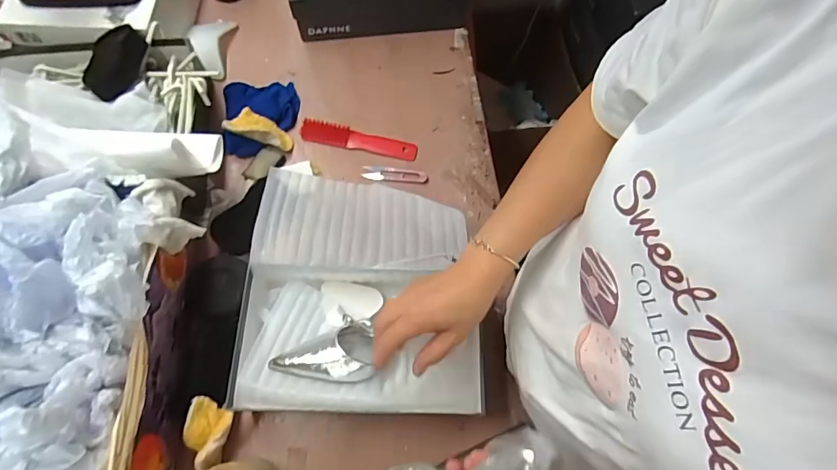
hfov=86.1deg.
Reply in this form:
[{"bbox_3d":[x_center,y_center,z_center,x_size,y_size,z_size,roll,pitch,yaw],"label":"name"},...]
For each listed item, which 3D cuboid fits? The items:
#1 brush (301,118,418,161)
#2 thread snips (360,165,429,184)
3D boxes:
[{"bbox_3d":[-0.096,-0.156,0.724,0.185,0.014,0.037,10,69,1],"label":"brush"},{"bbox_3d":[-0.037,-0.097,0.718,0.102,0.006,0.024,5,69,-1],"label":"thread snips"}]

